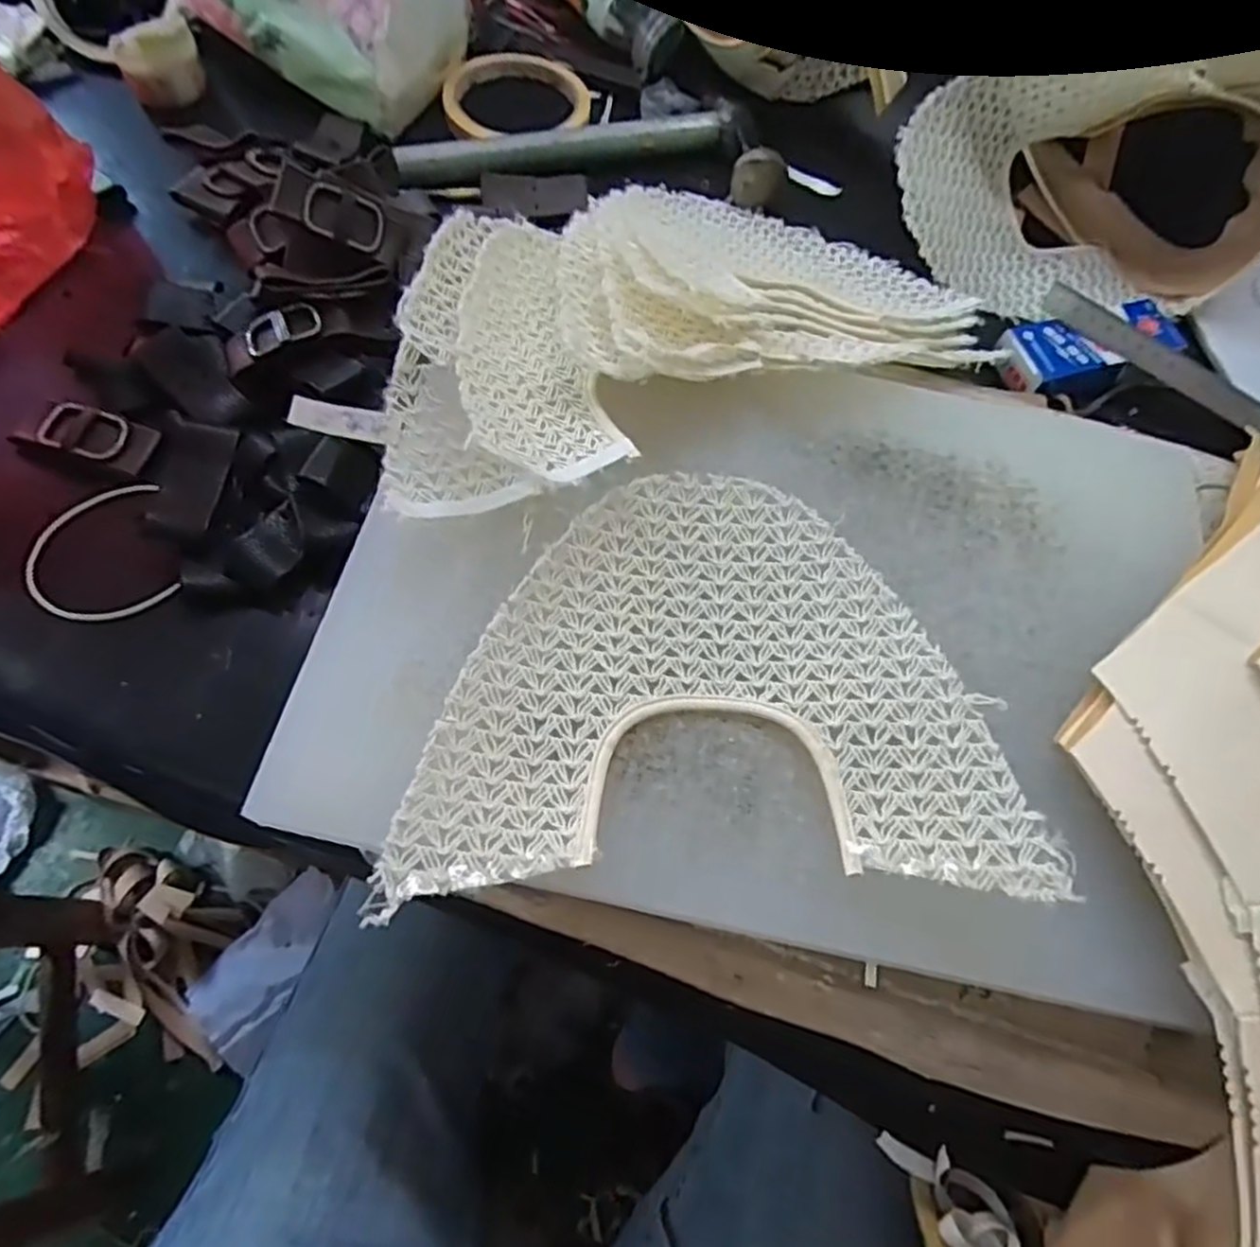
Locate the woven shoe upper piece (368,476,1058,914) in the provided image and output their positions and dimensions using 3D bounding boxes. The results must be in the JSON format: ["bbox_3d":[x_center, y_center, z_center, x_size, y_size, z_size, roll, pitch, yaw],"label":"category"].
[{"bbox_3d":[0.026,0.016,0.279,0.205,0.018,0.161,-1,65,-6],"label":"woven shoe upper piece"}]

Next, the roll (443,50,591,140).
[{"bbox_3d":[-0.073,-0.343,0.485,0.092,0.011,0.094,-2,65,-6],"label":"roll"}]

